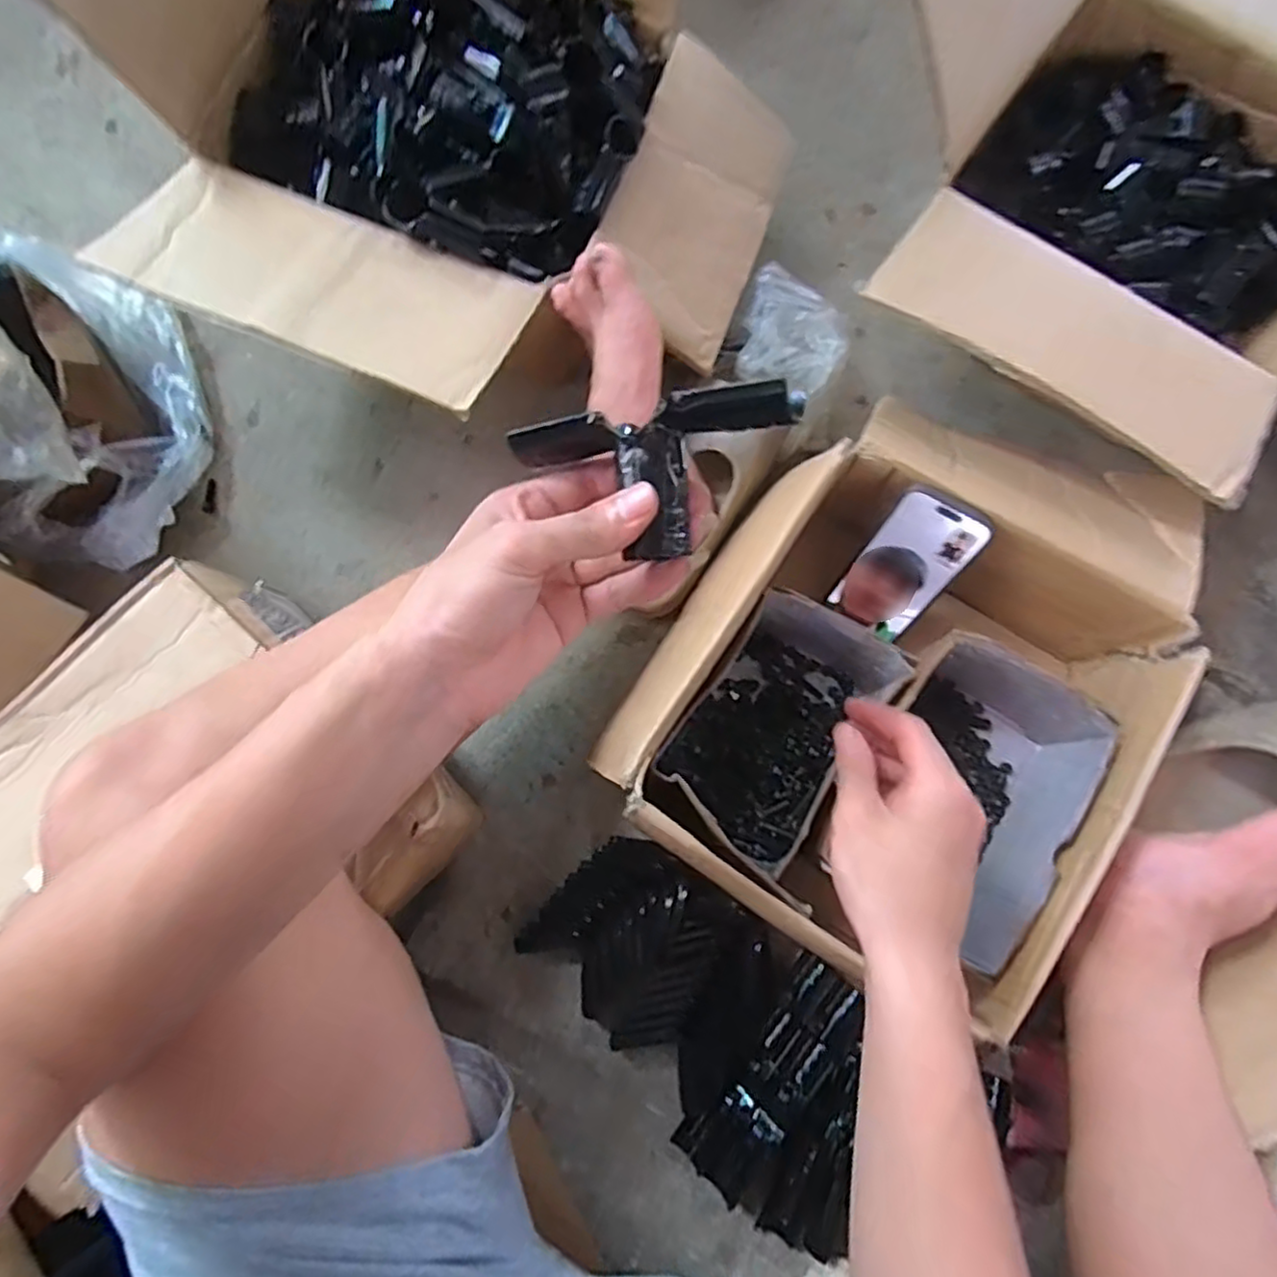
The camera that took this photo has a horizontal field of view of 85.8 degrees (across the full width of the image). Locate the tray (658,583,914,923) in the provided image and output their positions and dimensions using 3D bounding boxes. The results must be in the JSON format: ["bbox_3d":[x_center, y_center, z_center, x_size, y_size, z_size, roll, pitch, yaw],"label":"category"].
[{"bbox_3d":[0.101,0.070,0.538,0.123,0.111,0.196,32,80,5],"label":"tray"}]

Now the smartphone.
[{"bbox_3d":[0.212,-0.056,0.548,0.071,0.133,0.011,31,50,7],"label":"smartphone"}]

